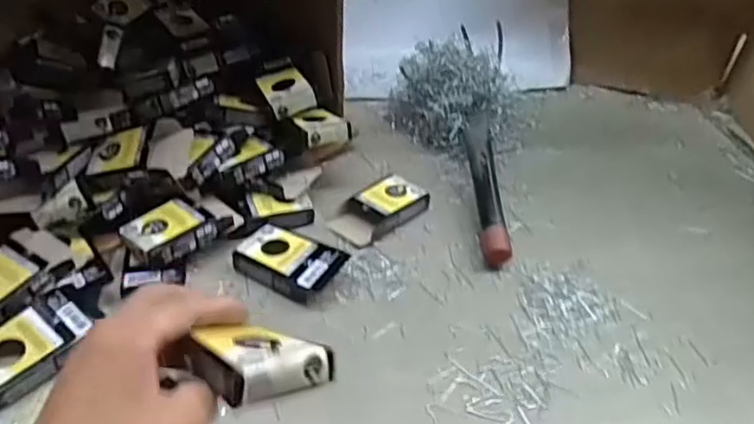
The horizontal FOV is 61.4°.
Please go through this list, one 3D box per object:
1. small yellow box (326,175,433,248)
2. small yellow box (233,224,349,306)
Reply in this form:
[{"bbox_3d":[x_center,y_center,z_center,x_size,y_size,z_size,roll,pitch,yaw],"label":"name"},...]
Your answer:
[{"bbox_3d":[0.001,-0.005,0.642,0.059,0.023,0.095,33,47,31],"label":"small yellow box"},{"bbox_3d":[-0.081,0.045,0.575,0.091,0.022,0.058,24,43,22],"label":"small yellow box"}]

